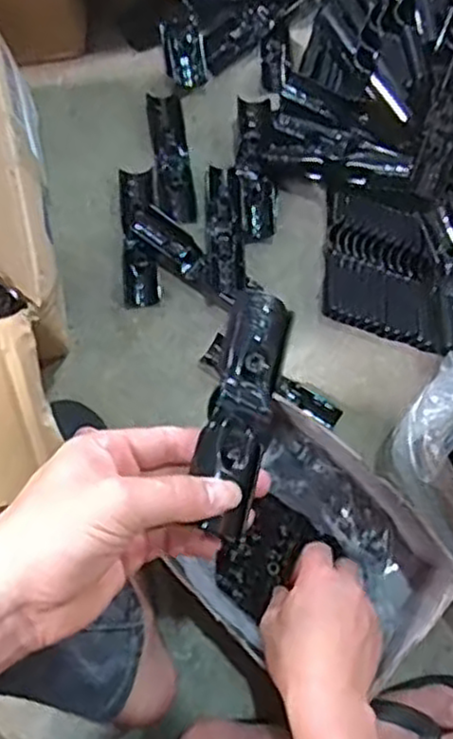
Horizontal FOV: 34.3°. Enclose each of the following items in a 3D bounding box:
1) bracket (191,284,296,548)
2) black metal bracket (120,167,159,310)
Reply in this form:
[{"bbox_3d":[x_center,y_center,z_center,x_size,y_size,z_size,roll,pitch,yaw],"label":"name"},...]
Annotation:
[{"bbox_3d":[0.009,0.022,0.384,0.034,0.023,0.129,11,73,3],"label":"bracket"},{"bbox_3d":[-0.079,-0.120,0.672,0.031,0.015,0.125,-3,79,0],"label":"black metal bracket"}]

